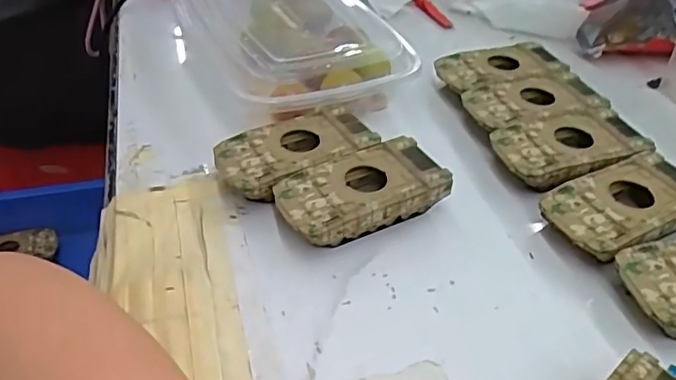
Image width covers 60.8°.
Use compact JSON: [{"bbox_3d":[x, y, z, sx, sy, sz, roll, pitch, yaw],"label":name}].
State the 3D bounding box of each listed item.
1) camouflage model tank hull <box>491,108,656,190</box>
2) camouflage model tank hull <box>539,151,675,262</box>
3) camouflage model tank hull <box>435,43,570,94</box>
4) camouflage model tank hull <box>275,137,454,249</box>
[{"bbox_3d":[0.149,-0.022,0.375,0.096,0.025,0.059,-15,43,-19],"label":"camouflage model tank hull"},{"bbox_3d":[0.166,0.013,0.335,0.093,0.025,0.052,-20,45,-24],"label":"camouflage model tank hull"},{"bbox_3d":[0.125,-0.089,0.453,0.095,0.028,0.048,-11,42,-15],"label":"camouflage model tank hull"},{"bbox_3d":[0.013,0.003,0.338,0.095,0.027,0.050,-19,44,-23],"label":"camouflage model tank hull"}]

